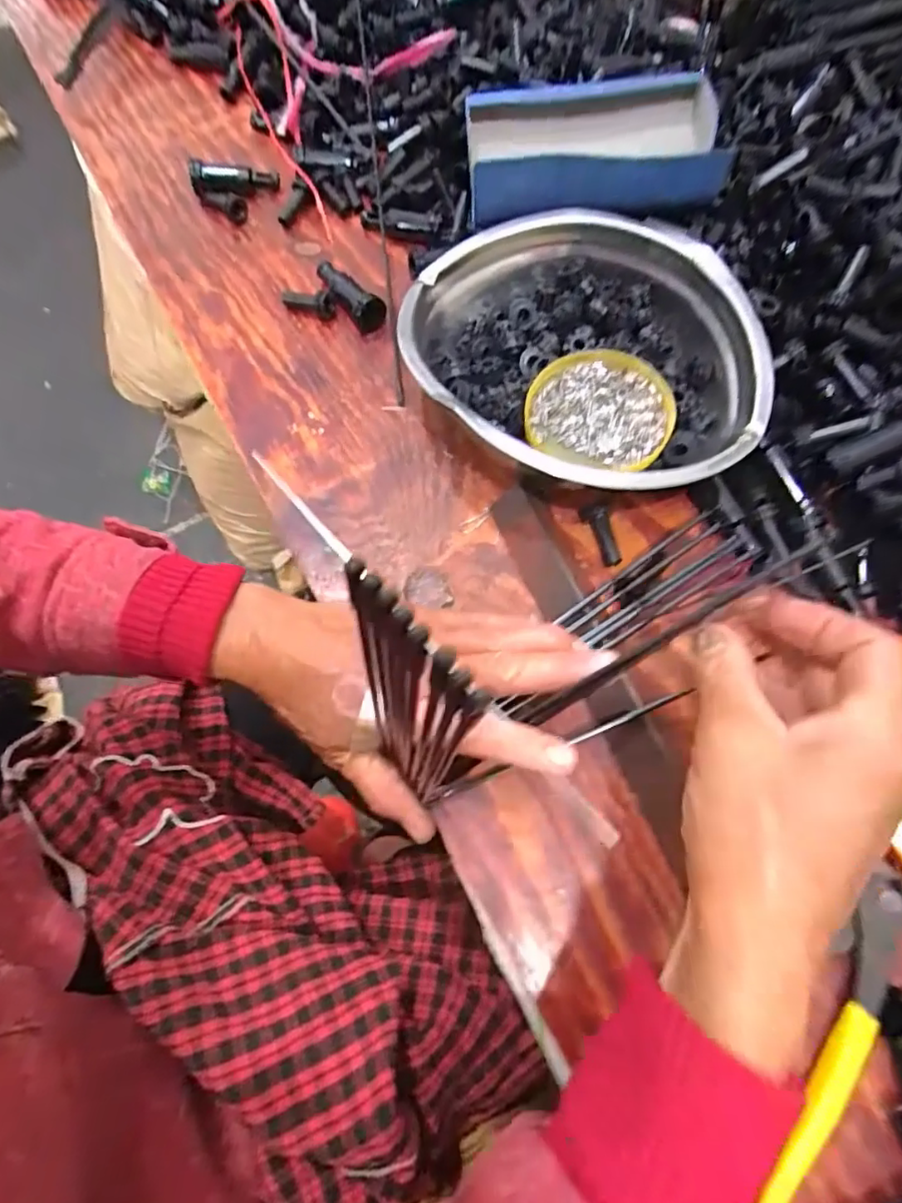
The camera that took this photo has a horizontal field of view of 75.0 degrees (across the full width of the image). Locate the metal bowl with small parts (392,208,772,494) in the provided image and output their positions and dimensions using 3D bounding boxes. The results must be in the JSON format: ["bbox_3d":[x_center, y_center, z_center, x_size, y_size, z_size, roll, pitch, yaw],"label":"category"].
[{"bbox_3d":[0.074,-0.145,0.358,0.206,0.056,0.198,3,68,2],"label":"metal bowl with small parts"}]

